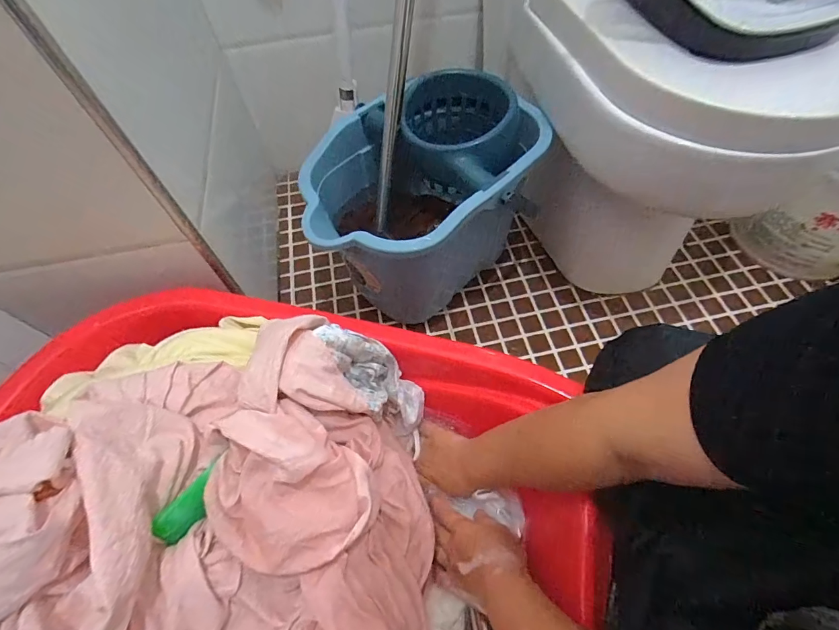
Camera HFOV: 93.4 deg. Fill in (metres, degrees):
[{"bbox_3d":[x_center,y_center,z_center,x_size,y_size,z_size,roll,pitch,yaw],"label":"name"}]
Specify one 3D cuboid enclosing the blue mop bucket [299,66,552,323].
[{"bbox_3d":[0.006,-0.170,0.702,0.388,0.328,0.277,-31,62,-16],"label":"blue mop bucket"}]

